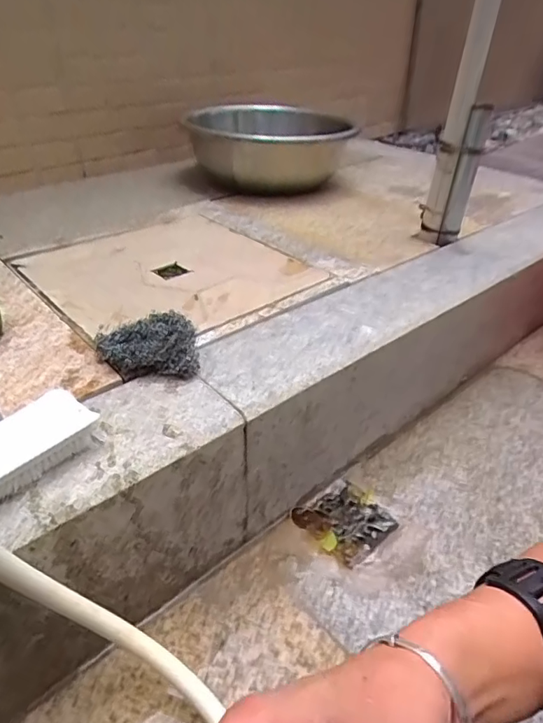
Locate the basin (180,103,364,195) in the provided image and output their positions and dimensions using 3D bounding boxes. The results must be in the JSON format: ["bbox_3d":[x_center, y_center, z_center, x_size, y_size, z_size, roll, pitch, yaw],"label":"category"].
[{"bbox_3d":[-0.009,-0.476,1.057,0.309,0.122,0.370,1,37,-4],"label":"basin"}]

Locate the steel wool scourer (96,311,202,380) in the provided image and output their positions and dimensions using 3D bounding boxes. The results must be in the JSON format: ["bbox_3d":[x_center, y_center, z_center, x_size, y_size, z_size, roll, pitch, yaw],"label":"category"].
[{"bbox_3d":[-0.128,-0.017,0.502,0.100,0.044,0.061,-1,37,-6],"label":"steel wool scourer"}]

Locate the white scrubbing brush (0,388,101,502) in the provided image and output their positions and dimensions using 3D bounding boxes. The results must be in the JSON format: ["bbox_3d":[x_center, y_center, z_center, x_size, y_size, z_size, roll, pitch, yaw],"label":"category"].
[{"bbox_3d":[-0.202,0.071,0.387,0.053,0.035,0.119,29,43,30],"label":"white scrubbing brush"}]

